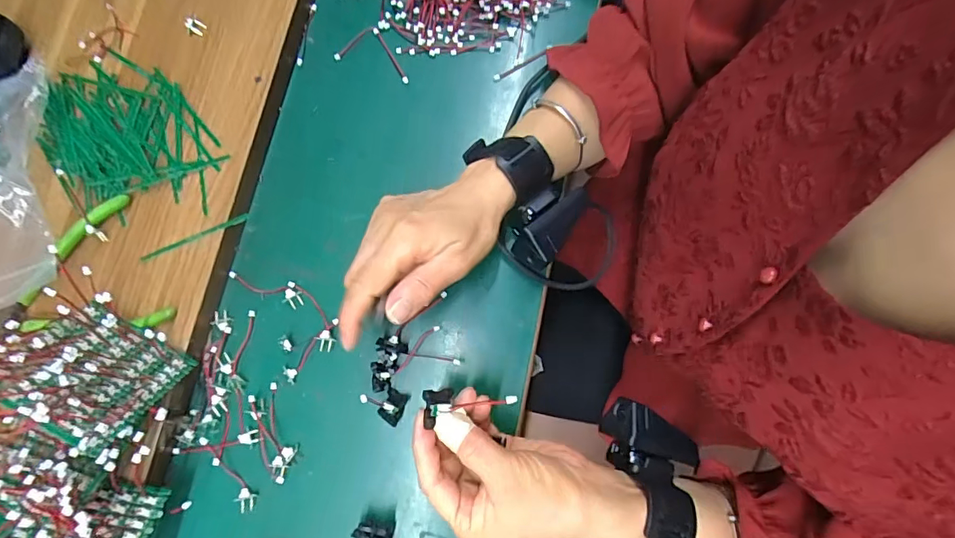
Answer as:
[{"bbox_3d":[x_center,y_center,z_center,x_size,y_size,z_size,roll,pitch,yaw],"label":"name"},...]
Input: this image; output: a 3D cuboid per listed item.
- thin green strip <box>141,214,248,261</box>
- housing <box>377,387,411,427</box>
[{"bbox_3d":[-0.219,-0.024,0.365,0.084,0.004,0.005,-24,80,-4],"label":"thin green strip"},{"bbox_3d":[-0.065,0.107,0.364,0.018,0.012,0.024,23,83,5],"label":"housing"}]

